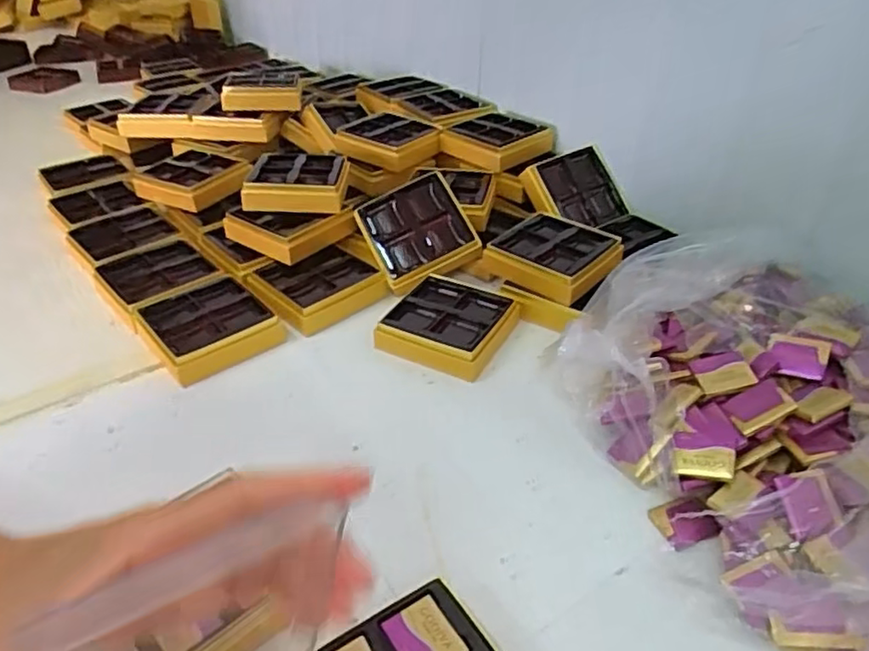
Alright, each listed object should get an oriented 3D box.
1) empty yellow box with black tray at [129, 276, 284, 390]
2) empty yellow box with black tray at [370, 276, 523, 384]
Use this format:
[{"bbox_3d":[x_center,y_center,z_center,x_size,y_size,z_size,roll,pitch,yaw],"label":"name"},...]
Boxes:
[{"bbox_3d":[-0.205,-0.001,0.575,0.097,0.027,0.100,-27,43,-30],"label":"empty yellow box with black tray"},{"bbox_3d":[0.013,-0.003,0.579,0.100,0.025,0.104,16,40,23],"label":"empty yellow box with black tray"}]

